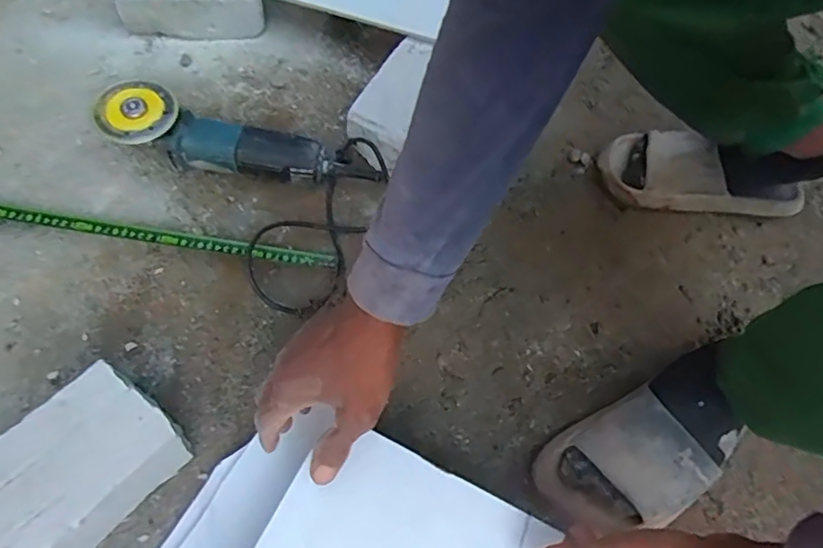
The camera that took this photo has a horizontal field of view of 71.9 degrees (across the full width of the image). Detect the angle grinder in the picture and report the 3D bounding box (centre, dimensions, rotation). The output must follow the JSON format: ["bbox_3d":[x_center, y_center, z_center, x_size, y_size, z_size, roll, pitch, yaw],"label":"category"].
[{"bbox_3d":[-0.239,-0.167,0.714,0.271,0.092,0.083,5,61,-1],"label":"angle grinder"}]

